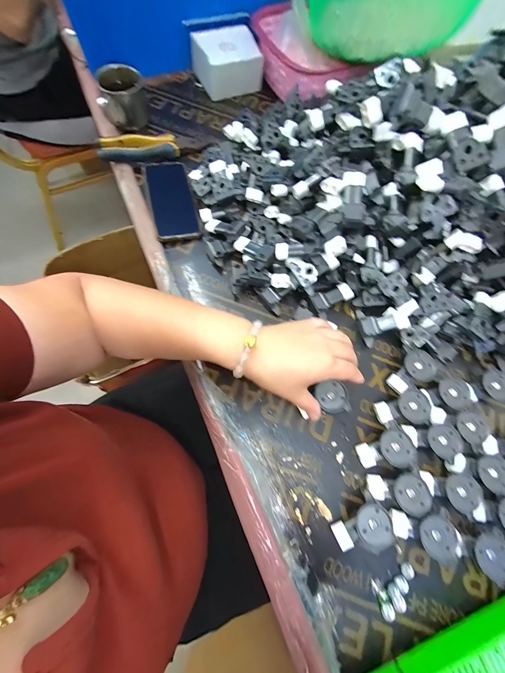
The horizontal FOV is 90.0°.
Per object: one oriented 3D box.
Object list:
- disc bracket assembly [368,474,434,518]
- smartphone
[{"bbox_3d":[0.186,0.193,0.316,0.071,0.017,0.042,21,72,3],"label":"disc bracket assembly"},{"bbox_3d":[-0.143,-0.240,0.442,0.073,0.013,0.170,-15,73,-9],"label":"smartphone"}]

